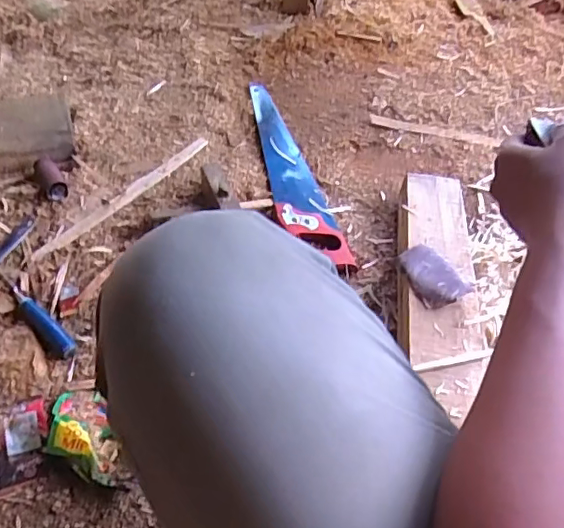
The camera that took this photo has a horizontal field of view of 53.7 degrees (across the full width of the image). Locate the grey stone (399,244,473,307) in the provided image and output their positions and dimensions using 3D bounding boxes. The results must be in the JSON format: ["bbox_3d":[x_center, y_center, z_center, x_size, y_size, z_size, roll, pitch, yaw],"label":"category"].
[{"bbox_3d":[0.206,0.015,0.773,0.075,0.012,0.100,-23,59,-18],"label":"grey stone"}]

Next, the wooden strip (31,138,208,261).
[{"bbox_3d":[-0.246,-0.114,0.897,0.028,0.008,0.350,35,57,22],"label":"wooden strip"}]

